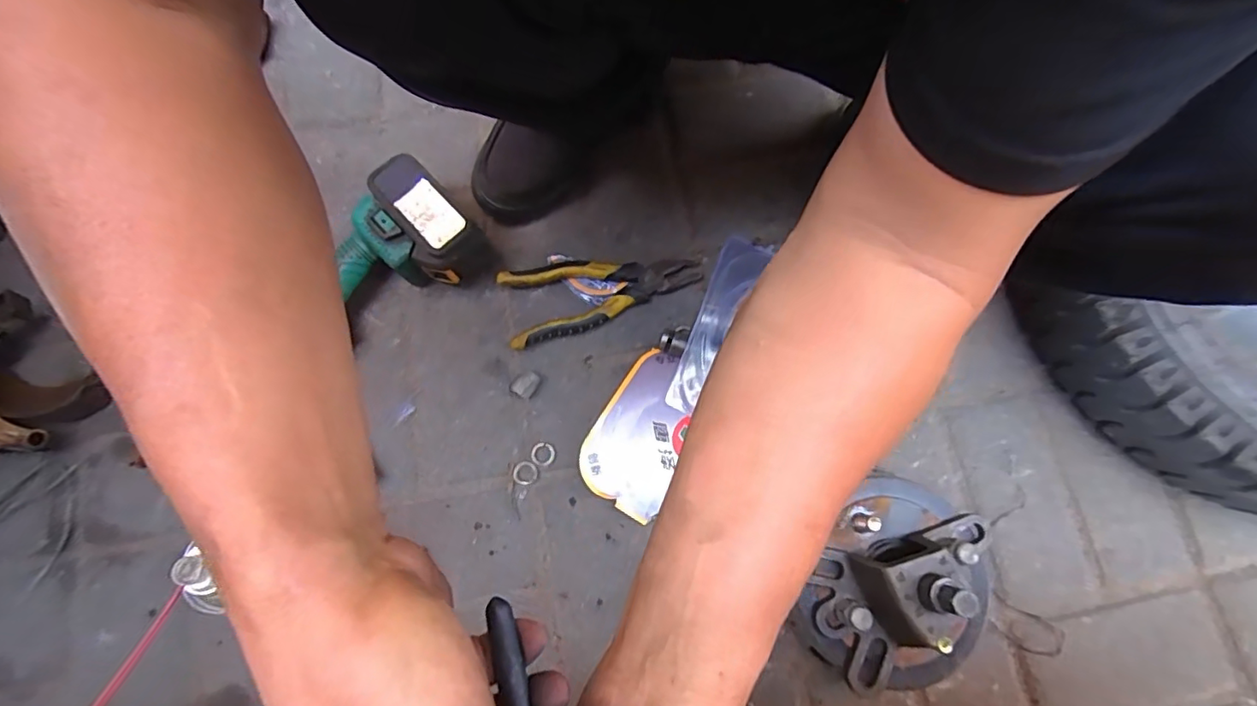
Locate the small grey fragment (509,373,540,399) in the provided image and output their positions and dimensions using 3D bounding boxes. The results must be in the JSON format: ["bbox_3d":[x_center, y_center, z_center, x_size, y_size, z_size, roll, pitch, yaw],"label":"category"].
[{"bbox_3d":[-0.098,0.030,0.531,0.021,0.017,0.026,30,77,6],"label":"small grey fragment"}]

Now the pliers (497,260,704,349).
[{"bbox_3d":[-0.023,-0.062,0.550,0.193,0.030,0.071,-15,76,-5],"label":"pliers"}]

